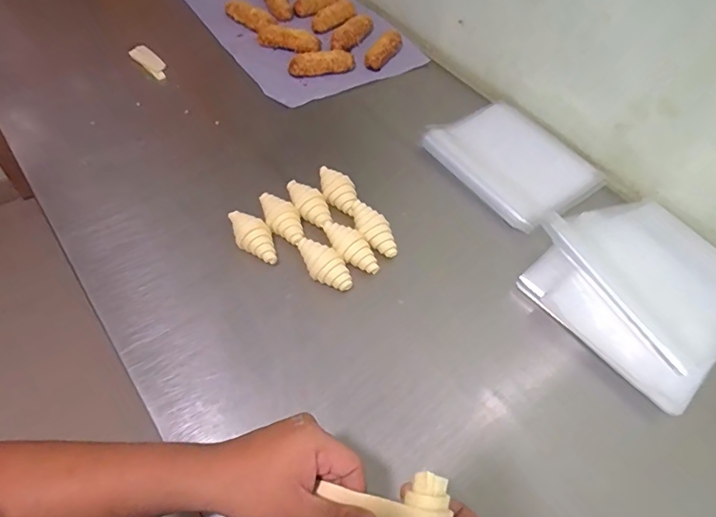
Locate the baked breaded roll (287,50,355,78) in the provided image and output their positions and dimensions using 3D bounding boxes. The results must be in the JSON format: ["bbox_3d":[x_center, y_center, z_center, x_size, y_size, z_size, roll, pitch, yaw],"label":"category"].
[{"bbox_3d":[-0.071,-0.394,0.945,0.135,0.035,0.042,-9,56,-12],"label":"baked breaded roll"}]

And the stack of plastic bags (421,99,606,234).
[{"bbox_3d":[0.273,-0.176,0.829,0.223,0.033,0.255,-32,64,-25],"label":"stack of plastic bags"}]

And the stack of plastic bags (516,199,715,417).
[{"bbox_3d":[0.407,0.034,0.679,0.302,0.045,0.280,-27,62,-23],"label":"stack of plastic bags"}]

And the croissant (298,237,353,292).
[{"bbox_3d":[-0.048,0.010,0.656,0.098,0.044,0.044,41,60,21],"label":"croissant"}]

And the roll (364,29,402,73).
[{"bbox_3d":[0.058,-0.442,0.990,0.037,0.030,0.119,33,71,18],"label":"roll"}]

